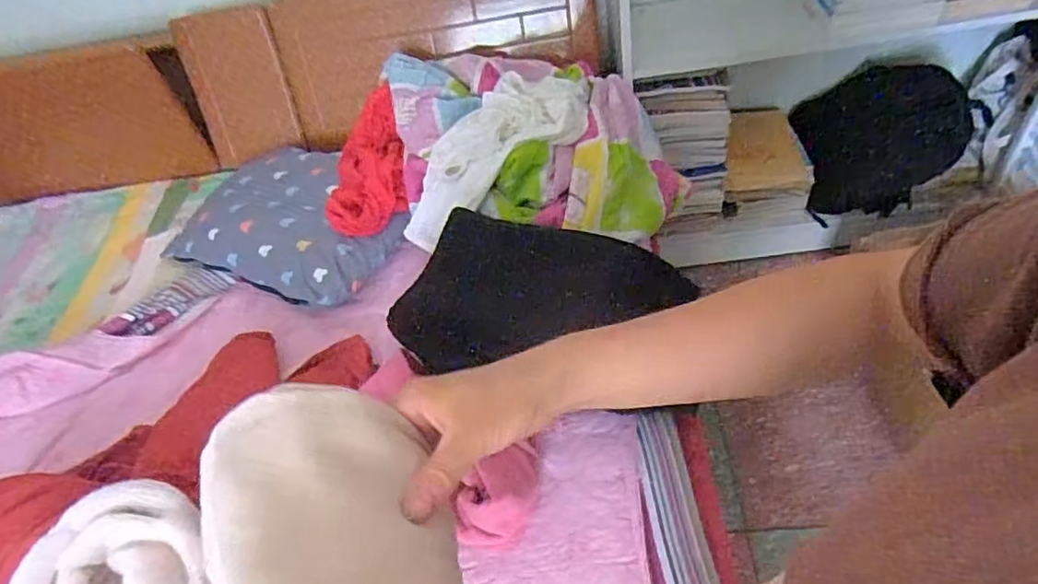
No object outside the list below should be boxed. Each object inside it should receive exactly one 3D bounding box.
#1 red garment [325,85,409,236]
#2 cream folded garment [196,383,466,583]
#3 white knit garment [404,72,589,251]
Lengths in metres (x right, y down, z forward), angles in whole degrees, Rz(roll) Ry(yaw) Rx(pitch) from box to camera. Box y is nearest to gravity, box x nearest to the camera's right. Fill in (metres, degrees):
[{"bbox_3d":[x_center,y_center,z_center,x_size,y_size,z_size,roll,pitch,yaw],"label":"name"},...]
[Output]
[{"bbox_3d":[-0.313,-0.281,1.298,0.154,0.077,0.364,-5,58,3],"label":"red garment"},{"bbox_3d":[-0.082,0.126,0.289,0.104,0.059,0.178,-25,47,-17],"label":"cream folded garment"},{"bbox_3d":[-0.031,-0.282,1.181,0.206,0.104,0.481,34,72,34],"label":"white knit garment"}]

